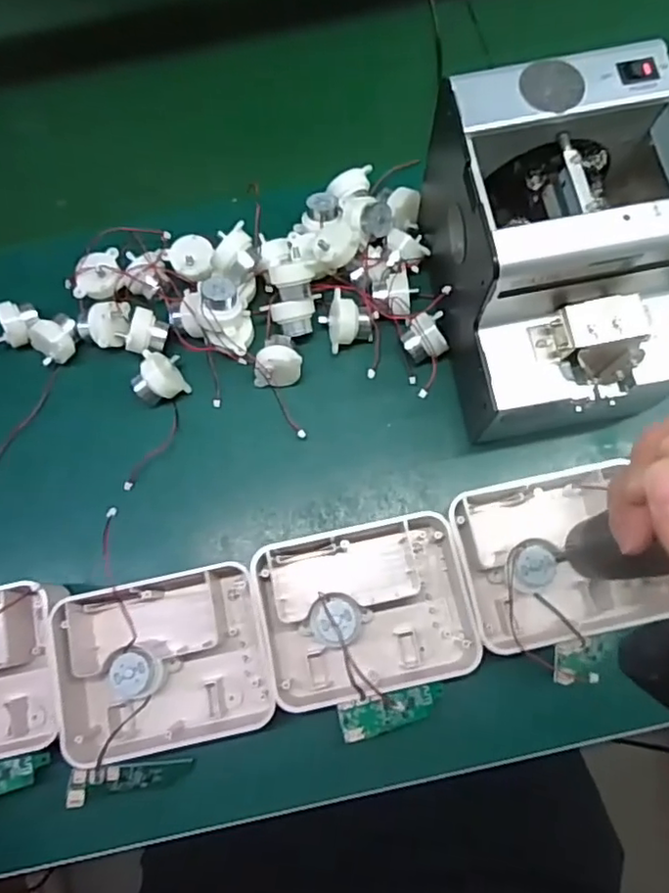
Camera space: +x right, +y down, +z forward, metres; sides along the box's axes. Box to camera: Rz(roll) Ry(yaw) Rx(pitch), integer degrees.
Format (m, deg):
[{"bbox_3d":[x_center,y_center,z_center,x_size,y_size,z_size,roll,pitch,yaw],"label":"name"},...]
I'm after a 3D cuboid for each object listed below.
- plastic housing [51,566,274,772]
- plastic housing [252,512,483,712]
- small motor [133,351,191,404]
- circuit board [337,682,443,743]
[{"bbox_3d":[-0.104,0.134,0.392,0.127,0.040,0.103,-13,72,-3],"label":"plastic housing"},{"bbox_3d":[0.021,0.105,0.393,0.131,0.041,0.103,-12,72,-3],"label":"plastic housing"},{"bbox_3d":[-0.126,-0.049,0.445,0.025,0.034,0.033,-20,89,31],"label":"small motor"},{"bbox_3d":[0.036,0.159,0.373,0.068,0.007,0.020,-6,70,-23],"label":"circuit board"}]

